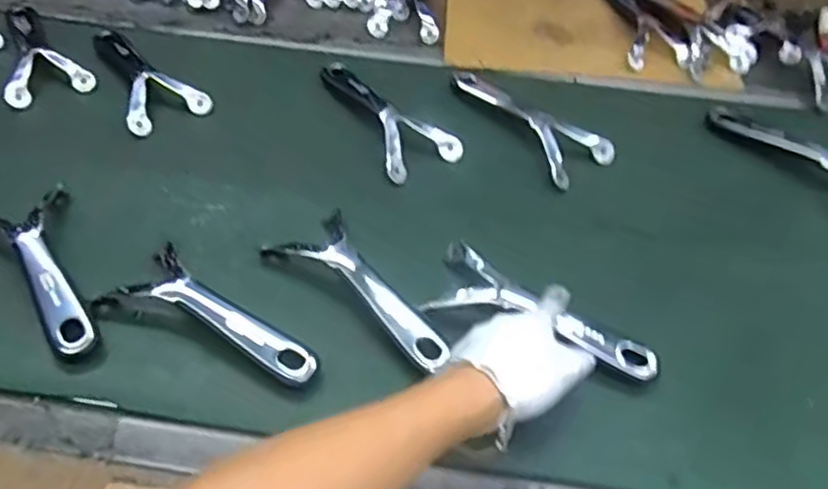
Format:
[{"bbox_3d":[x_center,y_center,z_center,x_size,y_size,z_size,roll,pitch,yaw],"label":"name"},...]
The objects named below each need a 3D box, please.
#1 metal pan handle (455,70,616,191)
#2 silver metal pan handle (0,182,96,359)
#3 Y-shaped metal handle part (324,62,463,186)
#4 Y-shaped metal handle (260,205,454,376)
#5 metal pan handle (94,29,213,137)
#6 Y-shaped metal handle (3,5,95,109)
[{"bbox_3d":[0.123,-0.137,0.726,0.084,0.021,0.187,-30,57,-25],"label":"metal pan handle"},{"bbox_3d":[-0.307,0.020,0.554,0.076,0.034,0.186,-25,55,-23],"label":"silver metal pan handle"},{"bbox_3d":[-0.029,-0.143,0.725,0.087,0.019,0.183,-23,54,-21],"label":"Y-shaped metal handle part"},{"bbox_3d":[-0.040,0.039,0.562,0.071,0.034,0.184,-34,59,-28],"label":"Y-shaped metal handle"},{"bbox_3d":[-0.307,-0.196,0.746,0.088,0.028,0.192,-27,56,-24],"label":"metal pan handle"},{"bbox_3d":[-0.433,-0.231,0.769,0.086,0.023,0.201,-20,54,-20],"label":"Y-shaped metal handle"}]

